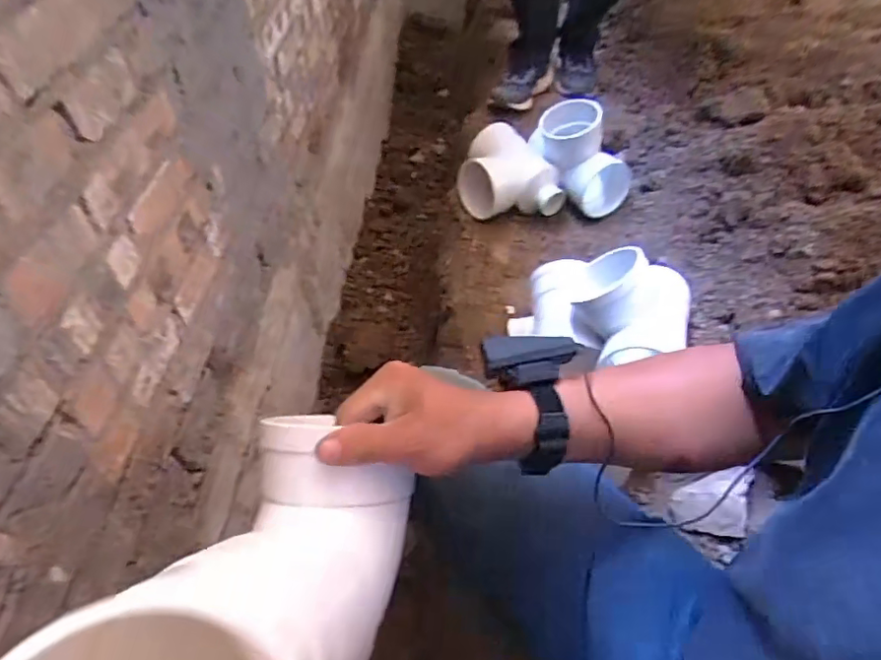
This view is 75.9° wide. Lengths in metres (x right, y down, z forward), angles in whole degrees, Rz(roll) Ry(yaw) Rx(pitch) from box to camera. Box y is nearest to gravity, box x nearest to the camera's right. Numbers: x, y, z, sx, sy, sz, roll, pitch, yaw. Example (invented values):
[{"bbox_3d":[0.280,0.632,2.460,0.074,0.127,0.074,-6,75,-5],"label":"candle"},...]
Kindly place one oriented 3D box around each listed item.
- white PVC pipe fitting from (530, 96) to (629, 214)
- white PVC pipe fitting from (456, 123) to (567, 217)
[{"bbox_3d":[0.282,-0.349,1.153,0.197,0.184,0.109,25,52,23],"label":"white PVC pipe fitting"},{"bbox_3d":[0.140,-0.324,1.162,0.210,0.144,0.125,-2,47,-1],"label":"white PVC pipe fitting"}]

